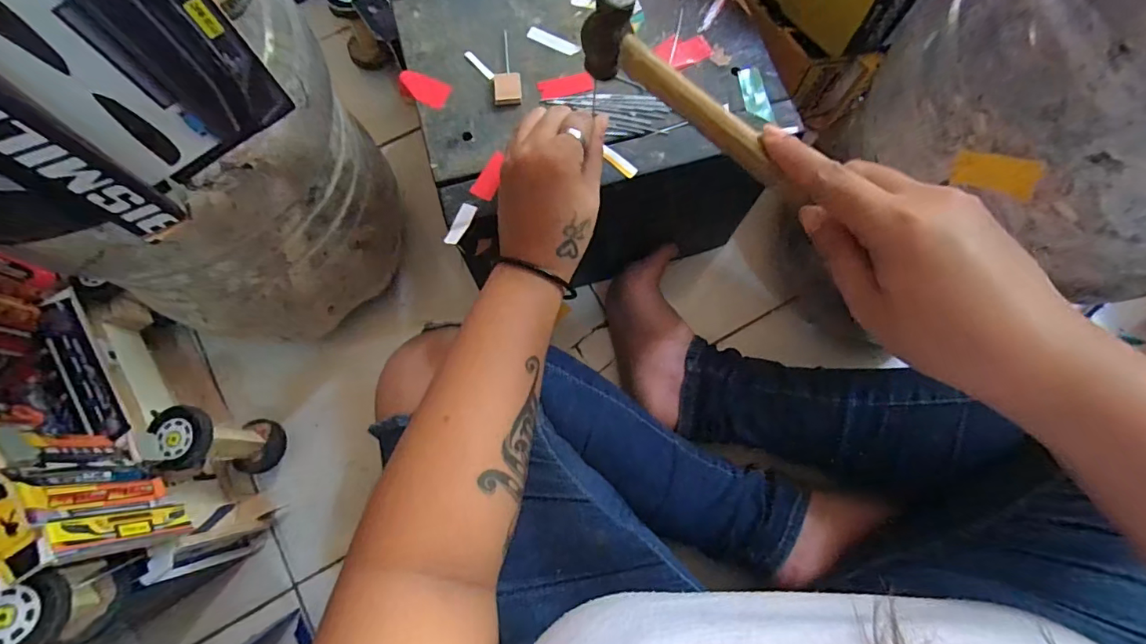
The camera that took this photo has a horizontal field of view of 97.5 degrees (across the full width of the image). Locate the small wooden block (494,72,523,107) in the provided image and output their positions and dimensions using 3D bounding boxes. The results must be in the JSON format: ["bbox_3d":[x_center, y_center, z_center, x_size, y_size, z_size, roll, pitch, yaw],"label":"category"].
[{"bbox_3d":[-0.050,-0.180,0.386,0.020,0.005,0.026,-5,77,-2],"label":"small wooden block"}]

